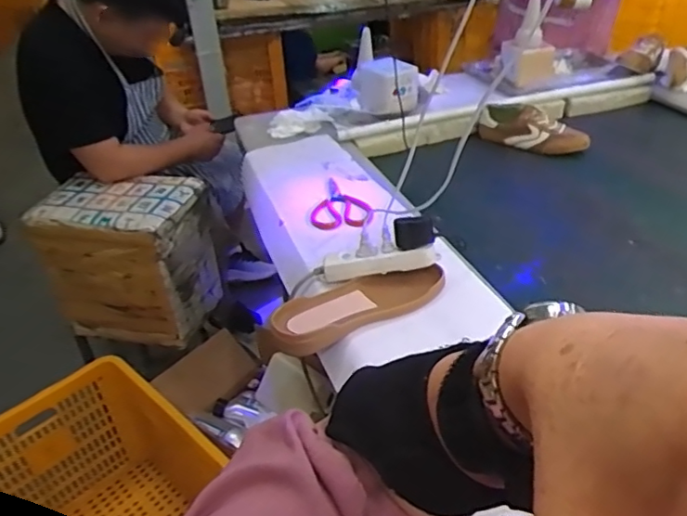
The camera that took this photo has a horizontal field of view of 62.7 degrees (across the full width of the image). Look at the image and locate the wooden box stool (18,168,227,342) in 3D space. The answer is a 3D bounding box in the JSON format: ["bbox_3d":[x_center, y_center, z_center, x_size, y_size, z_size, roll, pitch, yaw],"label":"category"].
[{"bbox_3d":[-0.563,0.003,1.488,0.399,0.374,0.279,9,36,19],"label":"wooden box stool"}]

